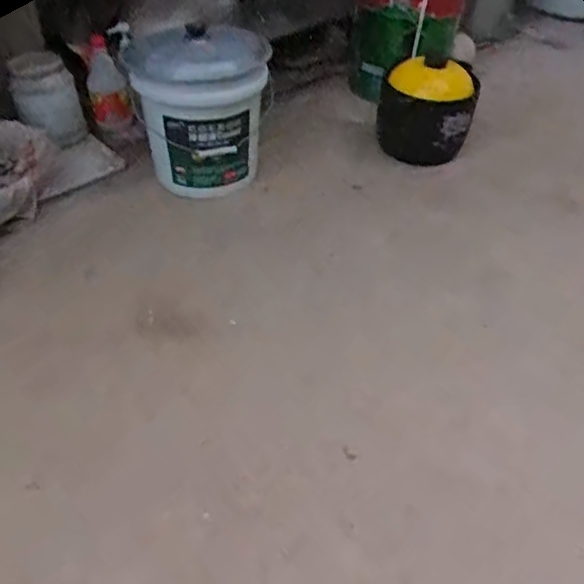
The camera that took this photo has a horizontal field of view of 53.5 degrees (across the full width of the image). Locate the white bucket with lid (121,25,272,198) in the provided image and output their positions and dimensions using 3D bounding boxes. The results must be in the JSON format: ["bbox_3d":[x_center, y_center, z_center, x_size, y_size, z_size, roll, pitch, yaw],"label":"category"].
[{"bbox_3d":[-0.188,-0.371,1.206,0.258,0.280,0.238,1,45,-2],"label":"white bucket with lid"}]

